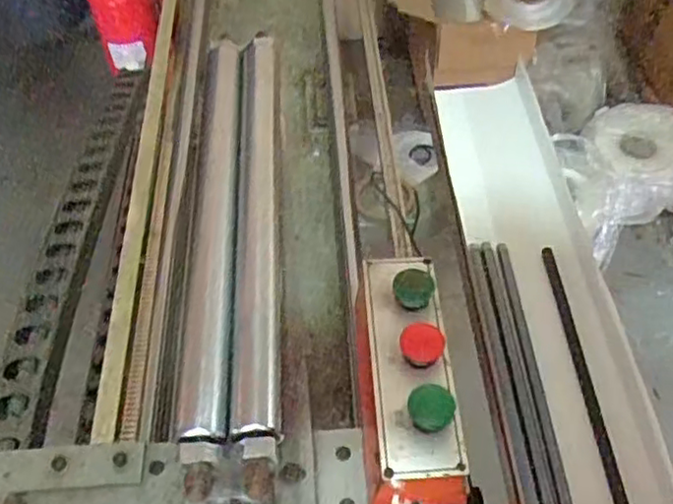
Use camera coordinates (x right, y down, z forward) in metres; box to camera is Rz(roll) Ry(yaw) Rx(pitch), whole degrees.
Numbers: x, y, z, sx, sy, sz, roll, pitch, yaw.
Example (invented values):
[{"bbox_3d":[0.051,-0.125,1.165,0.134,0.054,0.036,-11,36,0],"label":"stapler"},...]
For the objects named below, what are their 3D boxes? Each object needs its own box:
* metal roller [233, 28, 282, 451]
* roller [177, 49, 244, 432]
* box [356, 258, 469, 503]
[{"bbox_3d":[-0.078,-0.050,0.664,0.038,0.038,0.495,-6,50,1],"label":"metal roller"},{"bbox_3d":[-0.116,-0.048,0.664,0.045,0.048,0.487,-6,50,1],"label":"roller"},{"bbox_3d":[0.061,0.110,0.625,0.085,0.115,0.221,-7,50,0],"label":"box"}]

